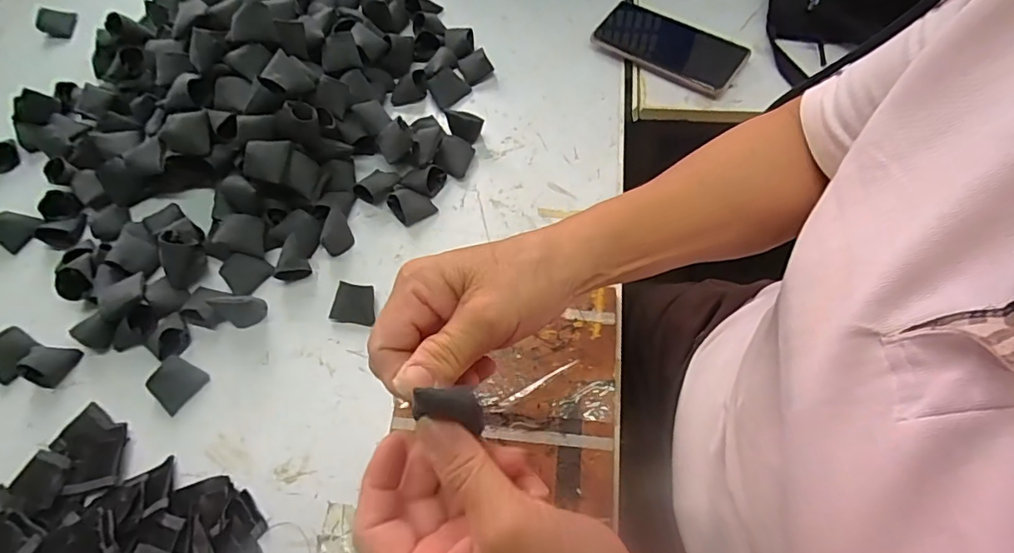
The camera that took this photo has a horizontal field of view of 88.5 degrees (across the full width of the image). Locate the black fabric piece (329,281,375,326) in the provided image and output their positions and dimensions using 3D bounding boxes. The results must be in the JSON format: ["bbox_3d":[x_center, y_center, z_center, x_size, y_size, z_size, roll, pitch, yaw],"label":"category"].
[{"bbox_3d":[-0.140,0.024,0.475,0.038,0.015,0.034,4,65,6],"label":"black fabric piece"}]

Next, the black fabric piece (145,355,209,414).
[{"bbox_3d":[-0.291,0.094,0.454,0.035,0.021,0.041,27,69,15],"label":"black fabric piece"}]

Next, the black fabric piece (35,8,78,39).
[{"bbox_3d":[-0.574,-0.325,0.664,0.039,0.016,0.036,-2,98,-16],"label":"black fabric piece"}]

